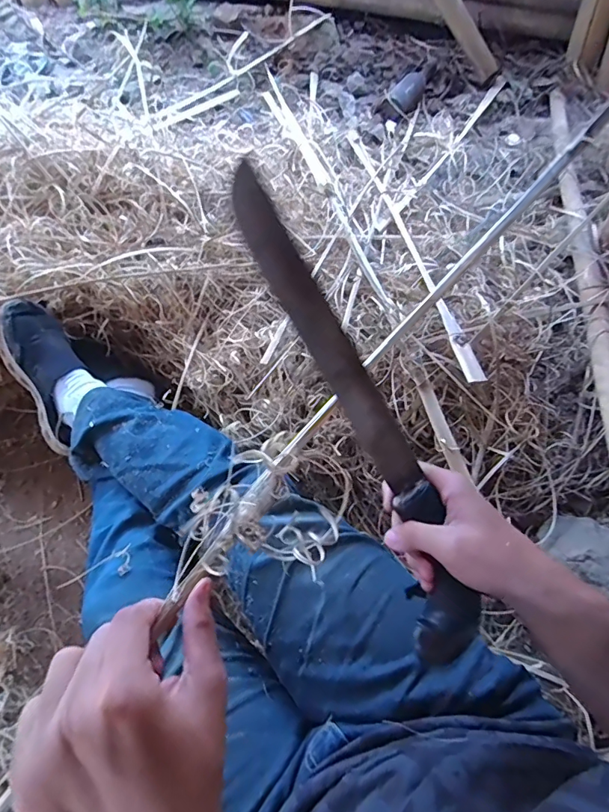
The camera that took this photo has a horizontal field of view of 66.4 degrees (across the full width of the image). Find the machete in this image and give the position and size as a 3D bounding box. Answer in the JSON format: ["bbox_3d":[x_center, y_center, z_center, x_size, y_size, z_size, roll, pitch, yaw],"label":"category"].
[{"bbox_3d":[0.036,0.002,0.334,0.057,0.023,0.366,-26,91,-17],"label":"machete"}]

